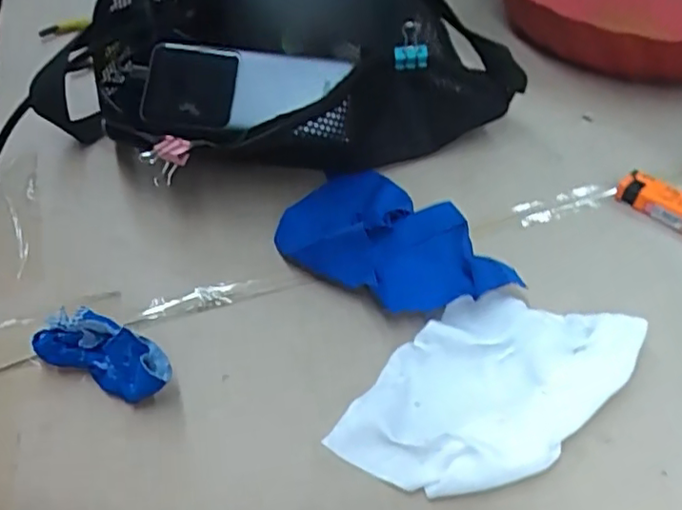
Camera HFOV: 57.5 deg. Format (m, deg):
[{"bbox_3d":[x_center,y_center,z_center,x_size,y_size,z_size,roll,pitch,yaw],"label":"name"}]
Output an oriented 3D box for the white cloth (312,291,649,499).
[{"bbox_3d":[0.067,0.057,0.276,0.134,0.014,0.075,-36,55,-26],"label":"white cloth"}]

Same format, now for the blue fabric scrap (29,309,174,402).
[{"bbox_3d":[-0.111,0.044,0.287,0.076,0.034,0.022,18,52,19],"label":"blue fabric scrap"}]

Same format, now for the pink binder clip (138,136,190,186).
[{"bbox_3d":[-0.094,-0.051,0.335,0.018,0.021,0.021,32,57,28],"label":"pink binder clip"}]

